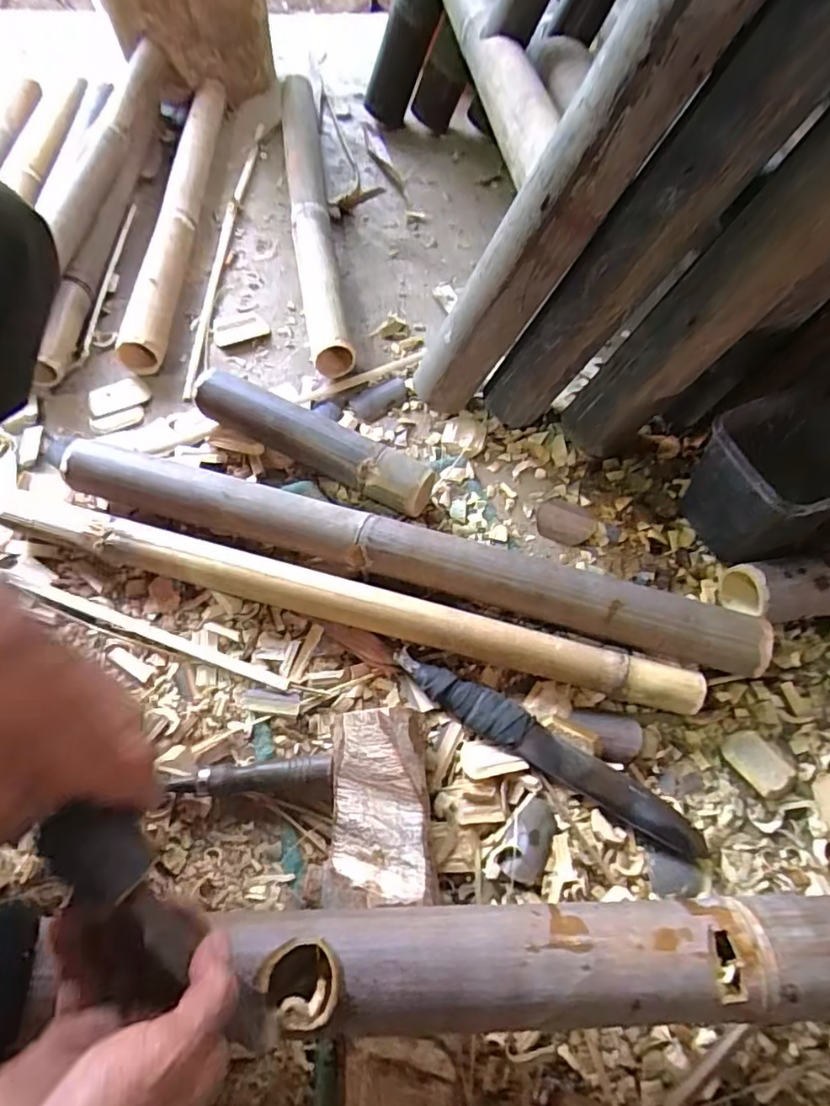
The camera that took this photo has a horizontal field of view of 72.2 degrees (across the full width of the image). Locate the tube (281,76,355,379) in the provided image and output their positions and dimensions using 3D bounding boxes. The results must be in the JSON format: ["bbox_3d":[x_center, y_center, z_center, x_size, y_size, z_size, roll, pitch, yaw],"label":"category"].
[{"bbox_3d":[-0.150,-0.504,0.816,0.060,0.068,0.639,-8,62,-5],"label":"tube"}]

